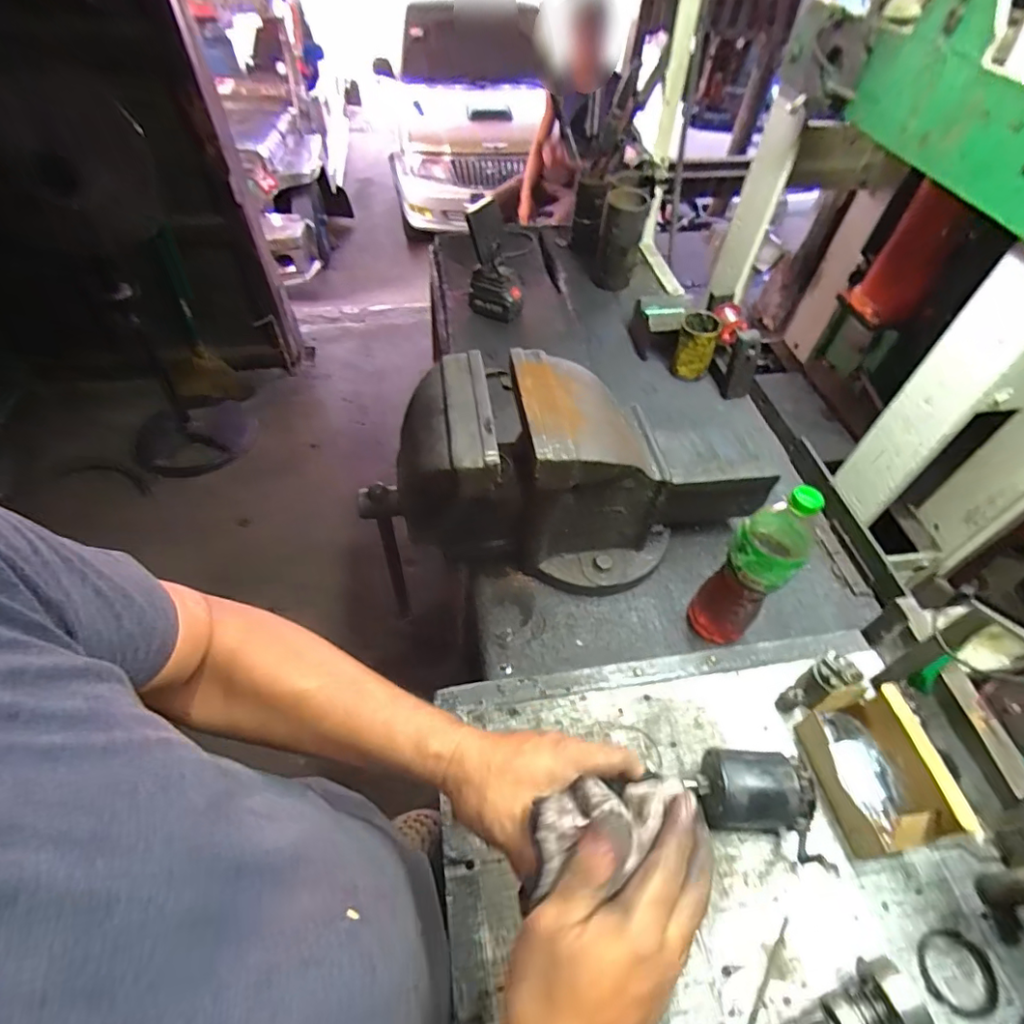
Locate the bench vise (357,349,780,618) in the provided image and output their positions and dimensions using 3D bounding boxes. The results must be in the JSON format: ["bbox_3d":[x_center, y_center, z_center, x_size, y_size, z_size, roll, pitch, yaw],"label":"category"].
[{"bbox_3d":[0.073,-0.048,0.715,0.508,0.265,0.199,-9,54,-9],"label":"bench vise"}]

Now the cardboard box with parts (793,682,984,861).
[{"bbox_3d":[0.378,0.272,0.566,0.089,0.104,0.143,-2,51,-2],"label":"cardboard box with parts"}]

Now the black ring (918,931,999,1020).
[{"bbox_3d":[0.421,0.433,0.506,0.067,0.004,0.063,0,51,0],"label":"black ring"}]

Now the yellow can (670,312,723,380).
[{"bbox_3d":[0.363,-0.325,1.068,0.070,0.126,0.065,1,53,-2],"label":"yellow can"}]

